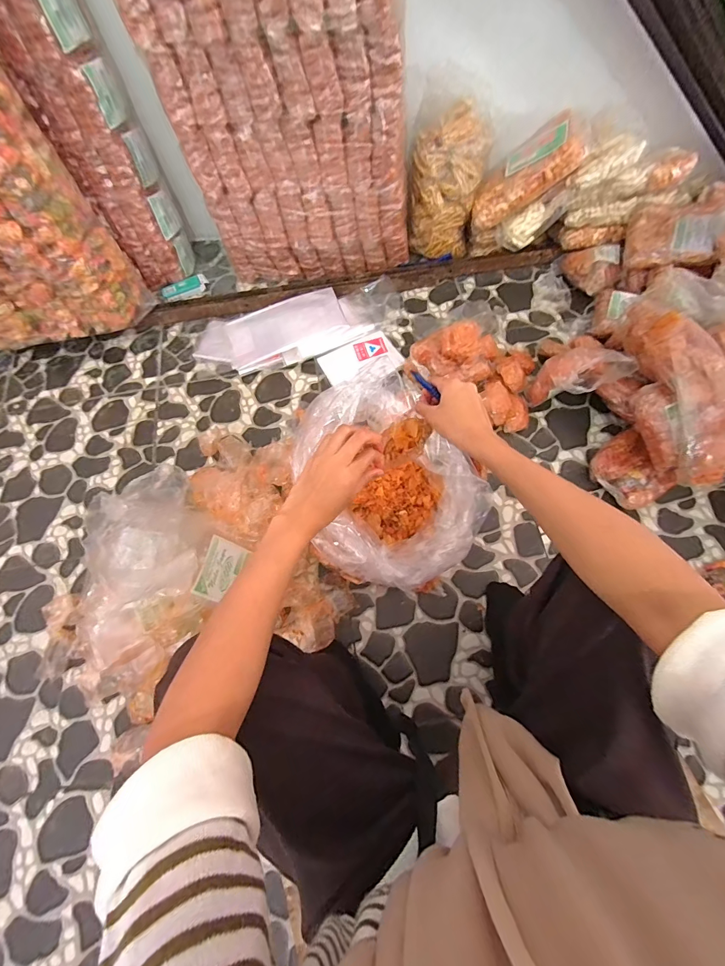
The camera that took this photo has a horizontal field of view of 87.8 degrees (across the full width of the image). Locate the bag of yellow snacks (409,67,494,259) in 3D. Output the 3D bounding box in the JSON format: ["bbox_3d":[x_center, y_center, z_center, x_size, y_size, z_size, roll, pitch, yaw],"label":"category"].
[{"bbox_3d":[0.197,-0.726,0.893,0.171,0.312,0.135,6,69,5],"label":"bag of yellow snacks"}]

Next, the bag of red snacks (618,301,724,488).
[{"bbox_3d":[0.583,-0.197,0.681,0.110,0.099,0.380,-1,69,3],"label":"bag of red snacks"}]

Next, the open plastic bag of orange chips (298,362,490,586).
[{"bbox_3d":[0.030,0.004,0.668,0.281,0.177,0.351,-37,71,-11],"label":"open plastic bag of orange chips"}]

